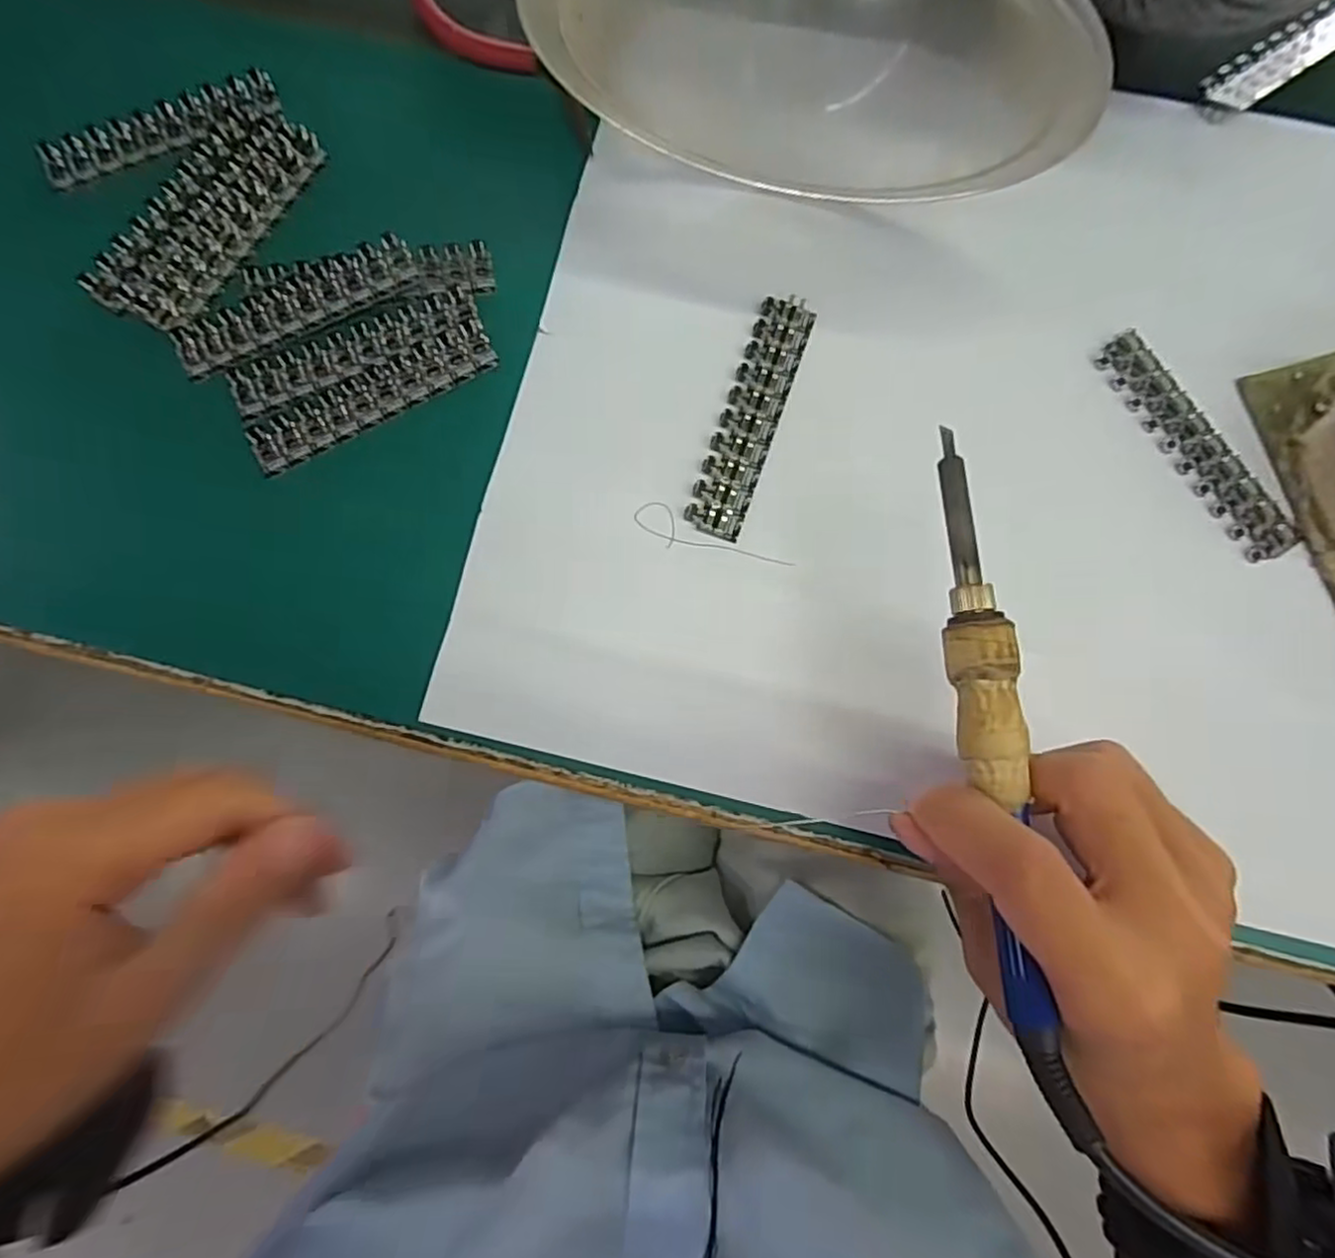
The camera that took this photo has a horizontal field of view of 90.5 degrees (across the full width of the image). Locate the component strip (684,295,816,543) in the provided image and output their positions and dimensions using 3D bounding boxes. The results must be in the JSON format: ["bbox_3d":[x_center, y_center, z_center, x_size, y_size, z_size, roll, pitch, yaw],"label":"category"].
[{"bbox_3d":[0.036,-0.091,0.277,0.024,0.004,0.109,20,82,4],"label":"component strip"}]

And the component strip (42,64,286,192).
[{"bbox_3d":[-0.233,-0.232,0.303,0.107,0.004,0.025,-20,81,-3],"label":"component strip"}]

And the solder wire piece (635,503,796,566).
[{"bbox_3d":[0.018,-0.034,0.269,0.068,0.004,0.015,25,82,4],"label":"solder wire piece"}]

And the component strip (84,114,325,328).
[{"bbox_3d":[-0.202,-0.181,0.290,0.050,0.006,0.112,37,83,6],"label":"component strip"}]

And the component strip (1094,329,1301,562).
[{"bbox_3d":[0.218,-0.077,0.273,0.024,0.004,0.107,-30,82,-4],"label":"component strip"}]

